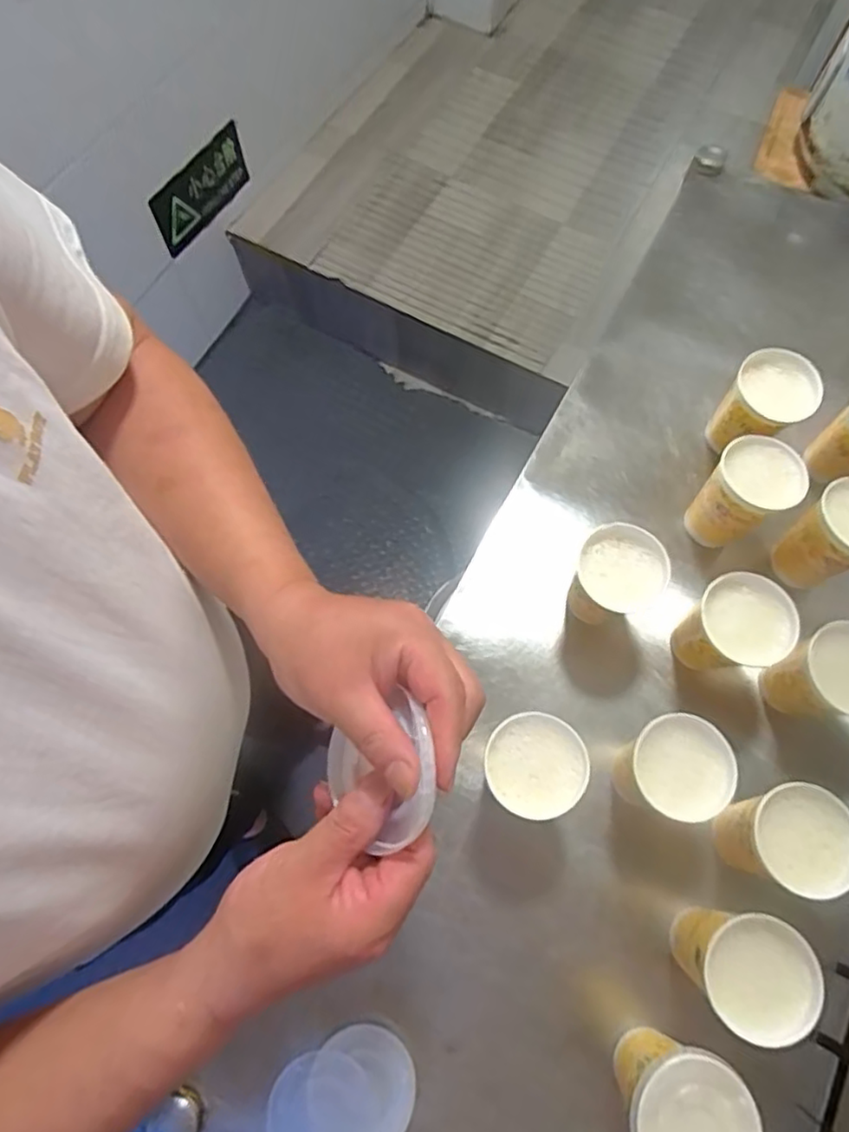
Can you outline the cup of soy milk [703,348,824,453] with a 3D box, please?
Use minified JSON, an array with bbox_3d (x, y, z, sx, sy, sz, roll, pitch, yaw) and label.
[{"bbox_3d":[0.340,-0.158,0.647,0.077,0.100,0.073,0,70,0],"label":"cup of soy milk"}]

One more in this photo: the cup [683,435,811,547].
[{"bbox_3d":[0.307,-0.067,0.617,0.077,0.100,0.073,0,70,0],"label":"cup"}]

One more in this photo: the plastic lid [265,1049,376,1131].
[{"bbox_3d":[-0.078,0.409,0.468,0.079,0.009,0.076,-2,62,4],"label":"plastic lid"}]

